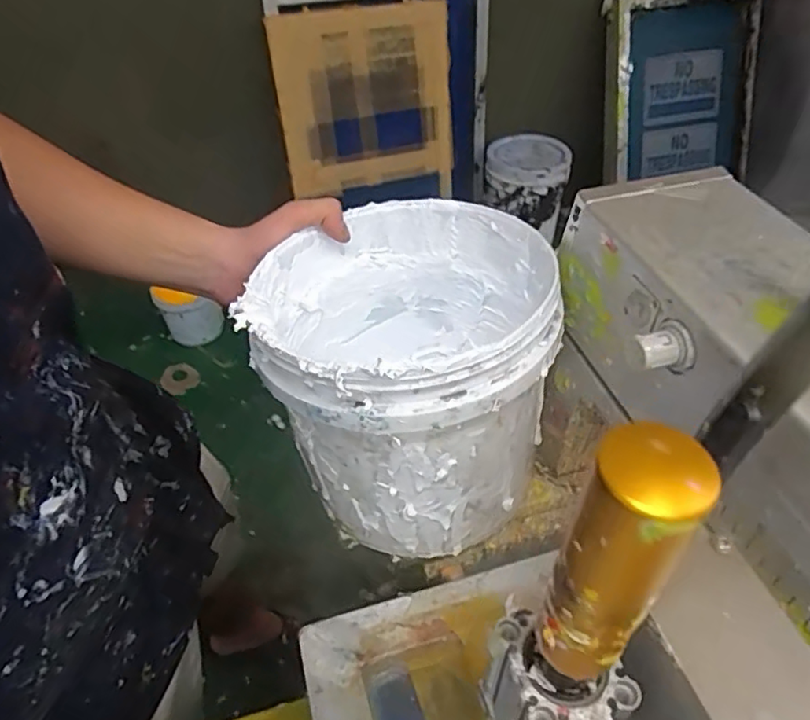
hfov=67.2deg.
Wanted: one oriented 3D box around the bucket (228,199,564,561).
[{"bbox_3d":[0.000,-0.001,0.474,0.205,0.186,0.218,0,44,0],"label":"bucket"}]

